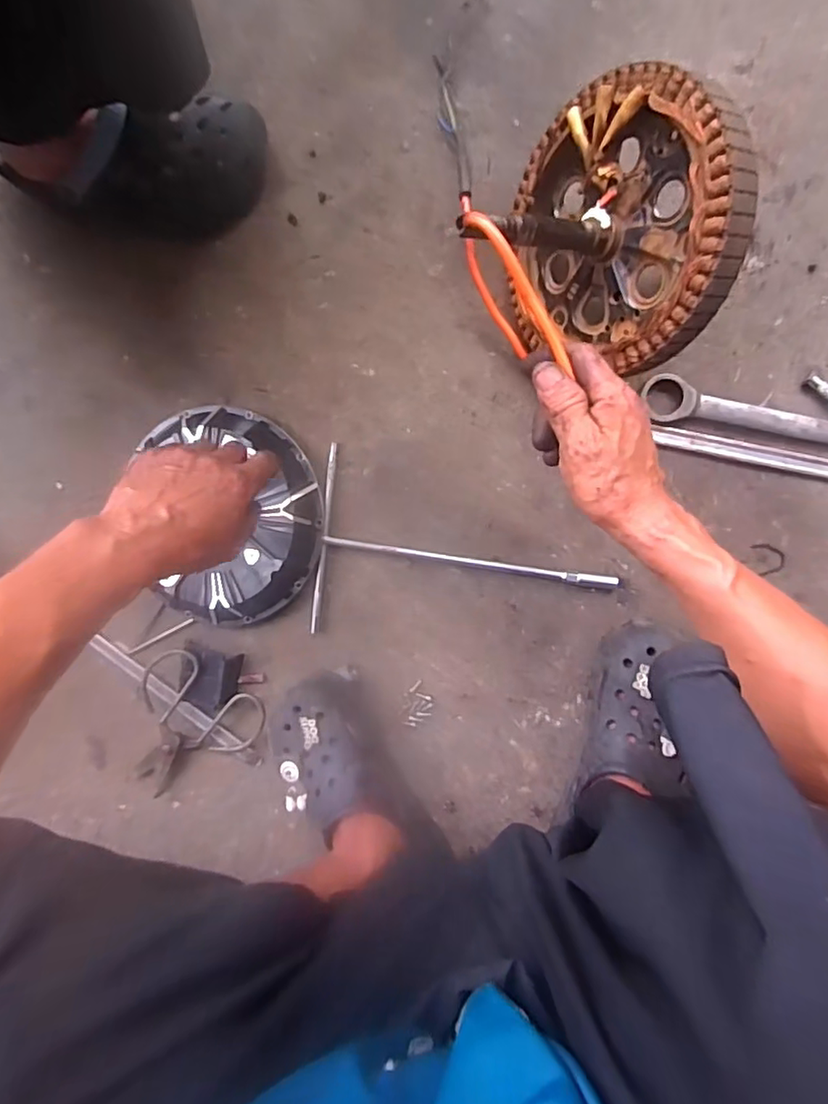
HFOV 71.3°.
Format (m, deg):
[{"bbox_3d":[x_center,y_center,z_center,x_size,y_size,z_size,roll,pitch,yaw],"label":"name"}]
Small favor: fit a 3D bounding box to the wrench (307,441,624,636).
[{"bbox_3d":[0.048,0.009,0.567,0.292,0.016,0.187,8,97,5],"label":"wrench"}]

